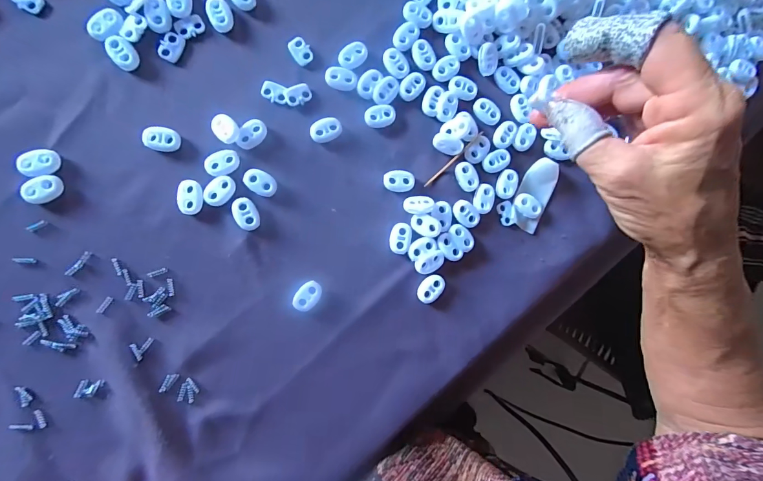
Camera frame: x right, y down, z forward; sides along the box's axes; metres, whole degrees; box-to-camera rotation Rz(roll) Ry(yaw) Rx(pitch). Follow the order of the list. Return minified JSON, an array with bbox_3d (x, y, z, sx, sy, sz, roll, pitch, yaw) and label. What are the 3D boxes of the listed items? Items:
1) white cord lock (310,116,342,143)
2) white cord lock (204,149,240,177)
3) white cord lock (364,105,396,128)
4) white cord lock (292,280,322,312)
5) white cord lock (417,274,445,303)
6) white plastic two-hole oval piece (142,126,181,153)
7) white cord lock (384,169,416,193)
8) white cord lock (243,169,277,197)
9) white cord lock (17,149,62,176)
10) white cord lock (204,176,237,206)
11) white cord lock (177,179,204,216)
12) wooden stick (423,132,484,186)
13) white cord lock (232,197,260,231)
[{"bbox_3d":[-0.039,-0.078,0.262,0.022,0.004,0.016,-19,91,-10],"label":"white cord lock"},{"bbox_3d":[-0.107,-0.052,0.248,0.022,0.004,0.017,-34,94,-9],"label":"white cord lock"},{"bbox_3d":[-0.001,-0.090,0.267,0.022,0.004,0.016,-8,90,-10],"label":"white cord lock"},{"bbox_3d":[-0.052,0.039,0.258,0.015,0.005,0.022,40,82,-6],"label":"white cord lock"},{"bbox_3d":[0.036,0.036,0.272,0.015,0.005,0.023,40,82,-6],"label":"white cord lock"},{"bbox_3d":[-0.144,-0.066,0.244,0.021,0.007,0.016,11,86,-9],"label":"white plastic two-hole oval piece"},{"bbox_3d":[0.013,-0.043,0.270,0.022,0.004,0.016,4,88,-10],"label":"white cord lock"},{"bbox_3d":[-0.083,-0.040,0.253,0.022,0.006,0.015,31,84,-7],"label":"white cord lock"},{"bbox_3d":[-0.213,-0.049,0.231,0.020,0.009,0.015,-8,90,-10],"label":"white cord lock"},{"bbox_3d":[-0.108,-0.033,0.247,0.022,0.004,0.015,-44,95,-8],"label":"white cord lock"},{"bbox_3d":[-0.127,-0.028,0.246,0.015,0.005,0.022,8,87,-9],"label":"white cord lock"},{"bbox_3d":[0.054,-0.060,0.276,0.059,0.005,0.004,-43,97,-6],"label":"wooden stick"},{"bbox_3d":[-0.092,-0.018,0.251,0.015,0.005,0.023,-27,93,-9],"label":"white cord lock"}]

